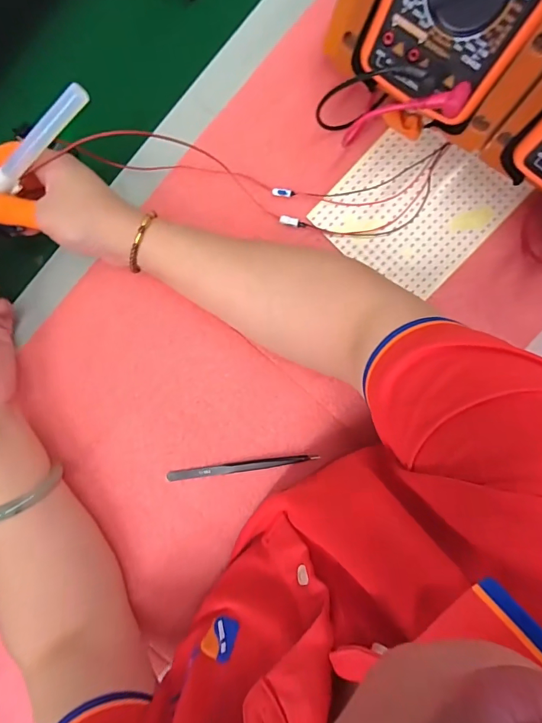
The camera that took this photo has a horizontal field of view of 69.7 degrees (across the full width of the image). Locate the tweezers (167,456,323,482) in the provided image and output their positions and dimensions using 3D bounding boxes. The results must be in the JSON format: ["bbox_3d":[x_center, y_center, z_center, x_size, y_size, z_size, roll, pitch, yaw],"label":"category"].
[{"bbox_3d":[-0.026,0.096,0.345,0.132,0.013,0.010,-8,92,2],"label":"tweezers"}]

